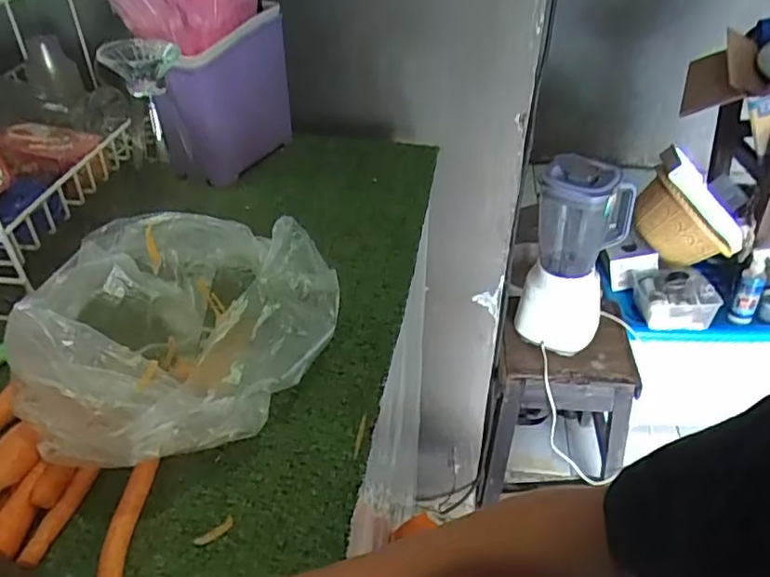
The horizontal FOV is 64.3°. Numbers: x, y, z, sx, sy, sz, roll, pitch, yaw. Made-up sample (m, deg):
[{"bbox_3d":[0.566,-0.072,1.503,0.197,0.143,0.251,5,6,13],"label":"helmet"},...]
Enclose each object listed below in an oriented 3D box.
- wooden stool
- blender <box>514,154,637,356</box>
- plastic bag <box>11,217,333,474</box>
[{"bbox_3d":[0.369,0.264,1.391,0.285,0.419,0.212,1,37,1],"label":"wooden stool"},{"bbox_3d":[0.367,-0.064,1.183,0.156,0.396,0.136,14,39,19],"label":"blender"},{"bbox_3d":[-0.138,0.034,0.444,0.187,0.096,0.231,1,37,2],"label":"plastic bag"}]

